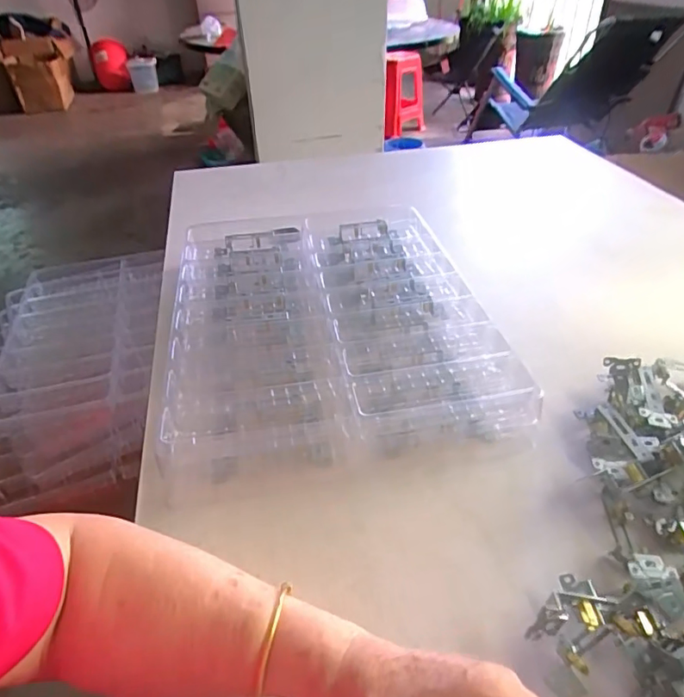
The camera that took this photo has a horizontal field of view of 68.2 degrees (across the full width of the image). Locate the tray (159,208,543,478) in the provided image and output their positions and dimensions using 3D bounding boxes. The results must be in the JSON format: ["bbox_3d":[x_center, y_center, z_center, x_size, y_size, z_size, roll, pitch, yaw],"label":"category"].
[{"bbox_3d":[-0.021,-0.053,0.609,0.349,0.053,0.435,-7,39,-6],"label":"tray"}]

